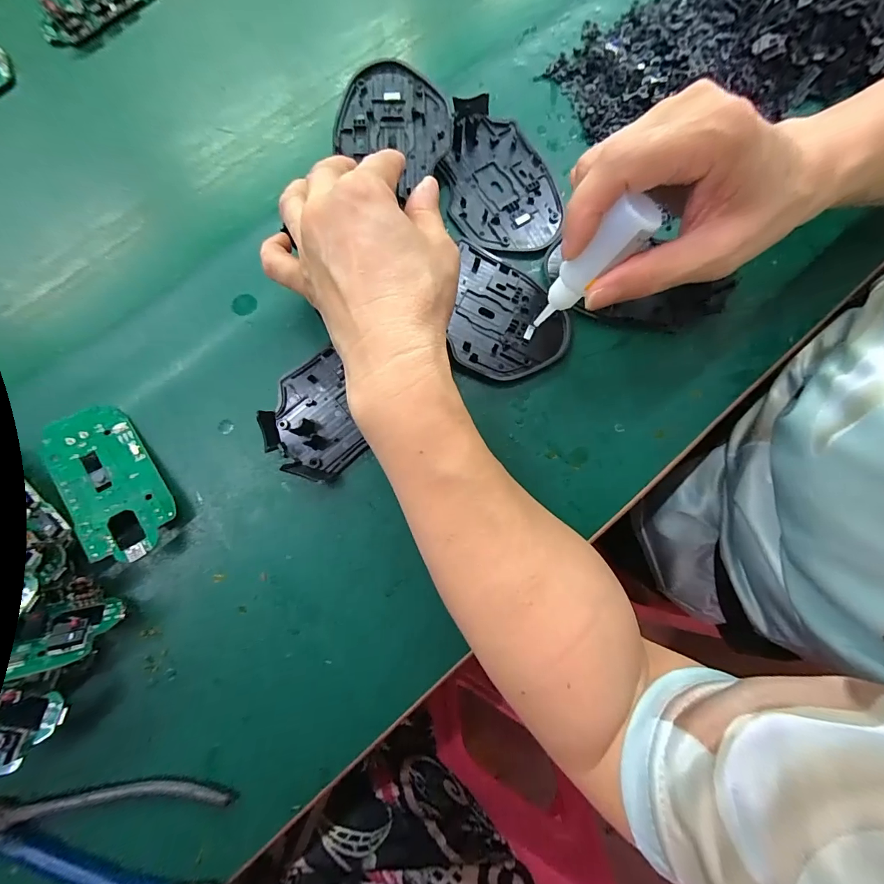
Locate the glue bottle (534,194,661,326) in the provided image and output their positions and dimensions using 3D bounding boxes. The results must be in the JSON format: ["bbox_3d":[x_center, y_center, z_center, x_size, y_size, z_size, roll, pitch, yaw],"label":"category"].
[{"bbox_3d":[0.071,-0.086,0.205,0.017,0.084,0.016,-18,80,-26],"label":"glue bottle"}]

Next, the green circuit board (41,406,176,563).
[{"bbox_3d":[-0.189,0.021,0.226,0.046,0.004,0.097,-32,76,-20],"label":"green circuit board"}]

